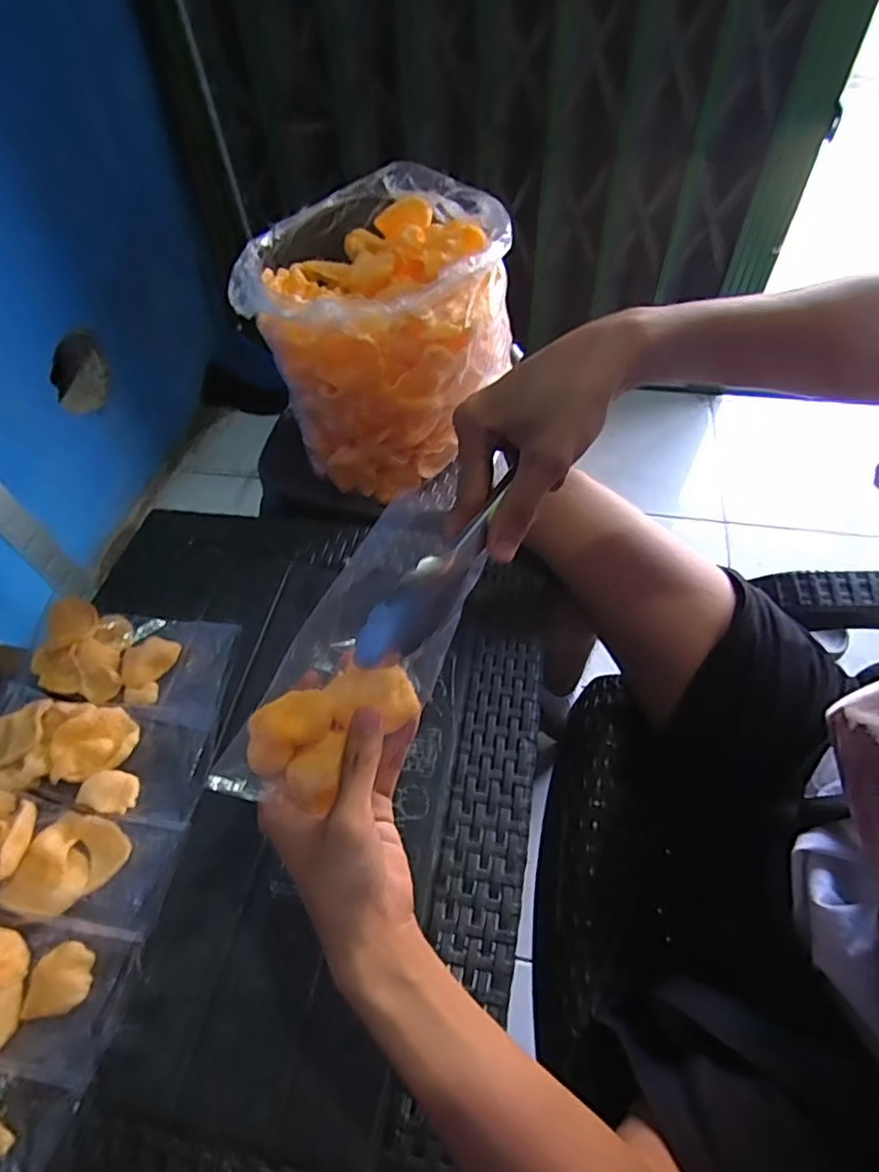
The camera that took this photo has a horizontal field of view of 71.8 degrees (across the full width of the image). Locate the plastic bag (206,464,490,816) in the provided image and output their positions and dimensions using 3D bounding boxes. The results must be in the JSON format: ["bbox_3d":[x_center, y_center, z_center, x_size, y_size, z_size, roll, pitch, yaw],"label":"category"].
[{"bbox_3d":[-0.045,0.041,0.356,0.074,0.059,0.199,32,84,23],"label":"plastic bag"}]

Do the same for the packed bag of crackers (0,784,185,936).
[{"bbox_3d":[-0.291,0.196,0.446,0.192,0.033,0.081,7,55,8],"label":"packed bag of crackers"}]

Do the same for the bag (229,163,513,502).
[{"bbox_3d":[-0.052,-0.244,0.607,0.224,0.202,0.226,9,56,10],"label":"bag"}]

